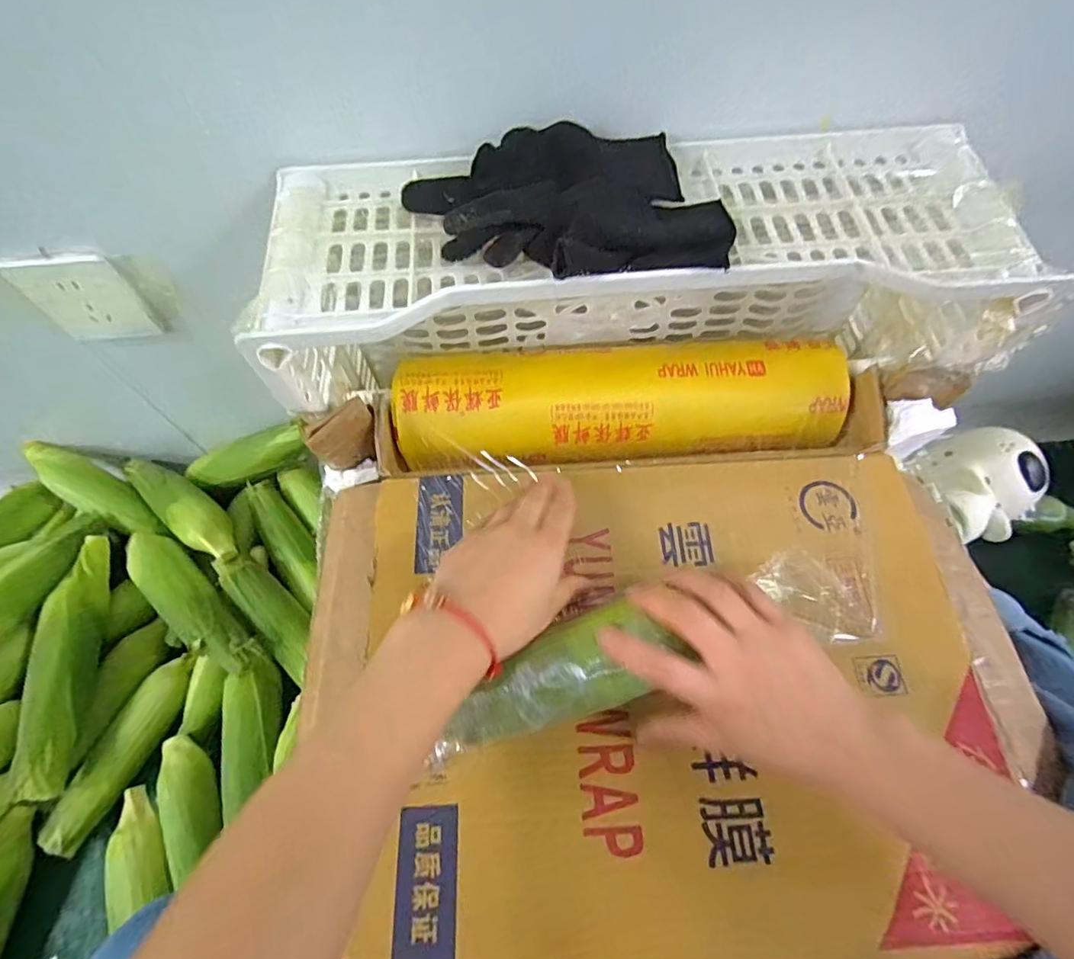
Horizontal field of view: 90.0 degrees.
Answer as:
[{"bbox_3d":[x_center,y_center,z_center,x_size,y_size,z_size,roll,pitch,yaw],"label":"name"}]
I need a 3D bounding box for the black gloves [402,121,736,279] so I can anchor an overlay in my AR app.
[{"bbox_3d":[0.020,-0.184,0.359,0.205,0.033,0.116,-2,63,0],"label":"black gloves"}]

